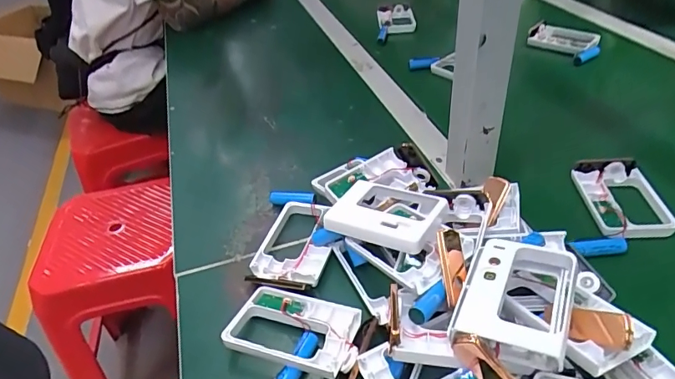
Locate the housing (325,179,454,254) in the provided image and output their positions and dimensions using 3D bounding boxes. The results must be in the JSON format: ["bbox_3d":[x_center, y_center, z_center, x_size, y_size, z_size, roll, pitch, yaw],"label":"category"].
[{"bbox_3d":[0.042,0.021,0.416,0.098,0.019,0.067,15,43,32],"label":"housing"}]

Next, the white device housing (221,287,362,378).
[{"bbox_3d":[-0.033,0.112,0.378,0.102,0.023,0.069,7,40,16],"label":"white device housing"}]

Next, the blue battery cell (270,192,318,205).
[{"bbox_3d":[-0.049,0.010,0.508,0.052,0.015,0.011,3,39,11],"label":"blue battery cell"}]

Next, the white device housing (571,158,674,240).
[{"bbox_3d":[0.292,0.010,0.477,0.077,0.025,0.106,-3,39,4],"label":"white device housing"}]

